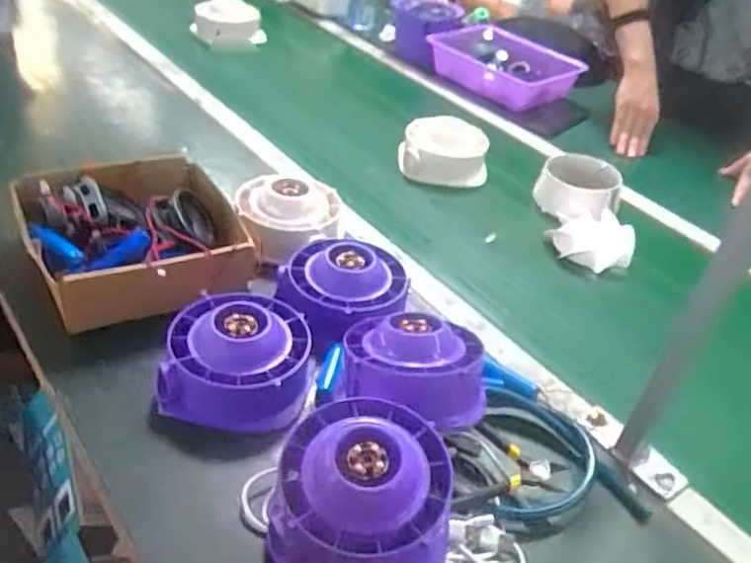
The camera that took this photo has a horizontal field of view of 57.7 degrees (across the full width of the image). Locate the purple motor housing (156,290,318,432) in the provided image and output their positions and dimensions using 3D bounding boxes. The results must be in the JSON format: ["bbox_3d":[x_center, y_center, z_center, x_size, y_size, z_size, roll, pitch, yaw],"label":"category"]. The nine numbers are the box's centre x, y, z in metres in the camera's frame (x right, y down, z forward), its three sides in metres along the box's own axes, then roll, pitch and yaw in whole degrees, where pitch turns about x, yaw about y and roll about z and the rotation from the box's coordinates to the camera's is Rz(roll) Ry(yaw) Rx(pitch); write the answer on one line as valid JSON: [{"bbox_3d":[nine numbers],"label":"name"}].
[{"bbox_3d":[-0.126,0.066,0.646,0.133,0.067,0.131,6,37,-1],"label":"purple motor housing"}]

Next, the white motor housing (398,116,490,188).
[{"bbox_3d":[0.109,-0.210,1.084,0.148,0.075,0.097,7,37,1],"label":"white motor housing"}]

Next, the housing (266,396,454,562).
[{"bbox_3d":[-0.010,0.162,0.521,0.128,0.091,0.123,5,37,-2],"label":"housing"}]

